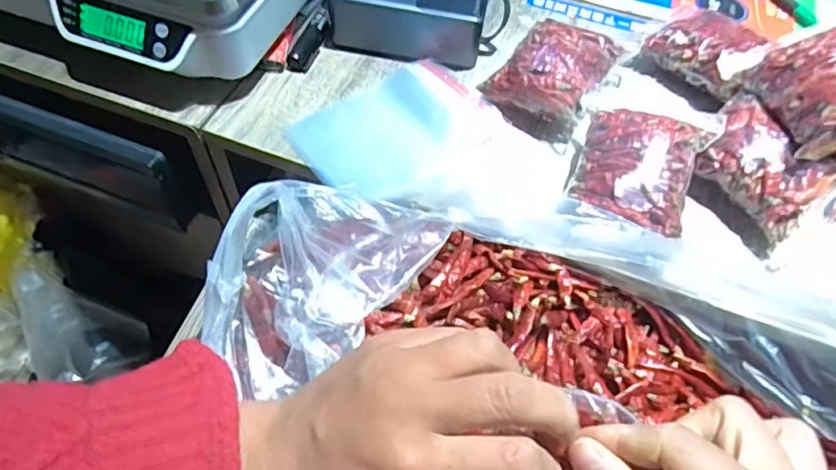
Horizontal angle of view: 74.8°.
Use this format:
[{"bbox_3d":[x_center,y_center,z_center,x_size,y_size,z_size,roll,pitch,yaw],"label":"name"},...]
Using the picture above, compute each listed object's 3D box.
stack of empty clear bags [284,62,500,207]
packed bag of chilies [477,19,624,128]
[{"bbox_3d":[-0.017,-0.084,0.424,0.140,0.016,0.099,-31,64,-21],"label":"stack of empty clear bags"},{"bbox_3d":[0.108,-0.129,0.438,0.076,0.040,0.086,30,60,15],"label":"packed bag of chilies"}]

